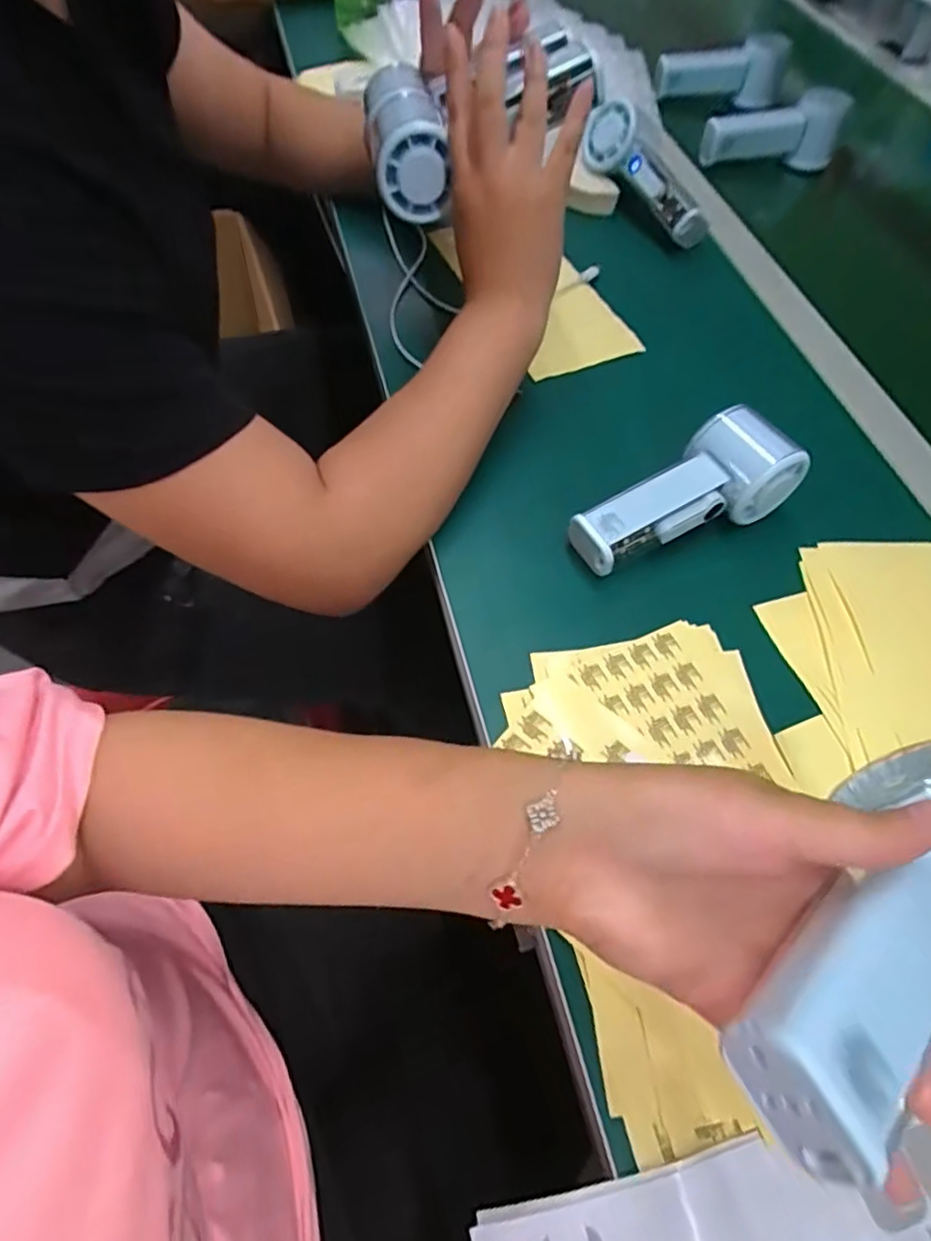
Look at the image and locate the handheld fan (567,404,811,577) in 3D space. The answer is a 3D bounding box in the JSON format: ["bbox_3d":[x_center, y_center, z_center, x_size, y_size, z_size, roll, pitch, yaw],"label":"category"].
[{"bbox_3d":[0.139,-0.080,0.405,0.153,0.057,0.060,-25,64,-17],"label":"handheld fan"}]

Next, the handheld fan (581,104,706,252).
[{"bbox_3d":[0.169,-0.409,0.586,0.038,0.043,0.146,-35,84,-20],"label":"handheld fan"}]

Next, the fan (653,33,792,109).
[{"bbox_3d":[0.298,-0.646,0.743,0.159,0.059,0.035,-3,60,-9],"label":"fan"}]

